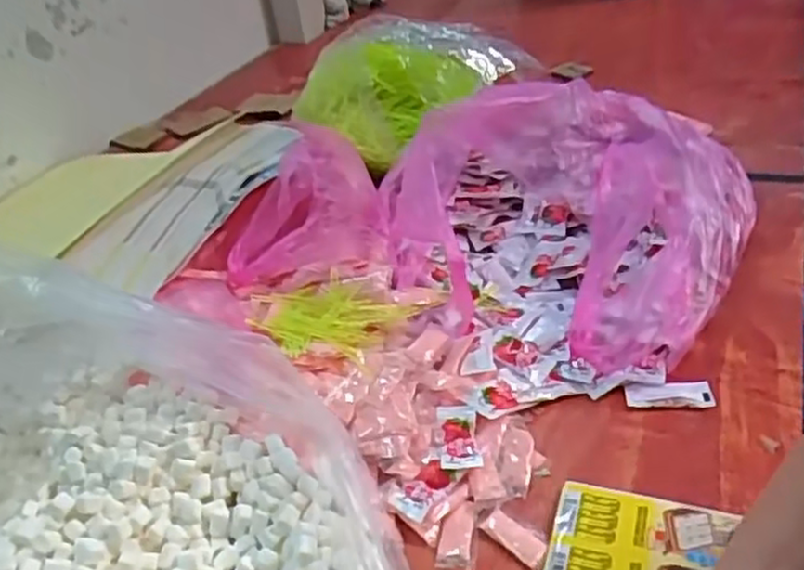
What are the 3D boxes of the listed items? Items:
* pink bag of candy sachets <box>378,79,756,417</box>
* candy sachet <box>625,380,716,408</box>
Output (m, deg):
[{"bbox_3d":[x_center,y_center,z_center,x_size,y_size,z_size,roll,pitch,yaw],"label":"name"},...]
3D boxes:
[{"bbox_3d":[0.157,-0.061,0.629,0.333,0.123,0.276,-21,35,-15],"label":"pink bag of candy sachets"},{"bbox_3d":[0.190,0.077,0.527,0.059,0.005,0.023,-6,34,5],"label":"candy sachet"}]

